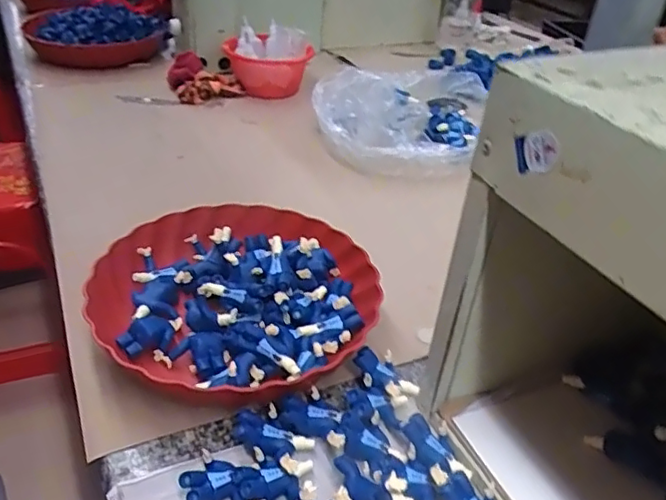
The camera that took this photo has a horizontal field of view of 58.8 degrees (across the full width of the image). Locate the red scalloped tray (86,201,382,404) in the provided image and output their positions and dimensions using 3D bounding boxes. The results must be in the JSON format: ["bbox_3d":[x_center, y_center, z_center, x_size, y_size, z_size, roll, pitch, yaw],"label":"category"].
[{"bbox_3d":[-0.082,0.039,0.524,0.240,0.043,0.247,24,39,24],"label":"red scalloped tray"}]

